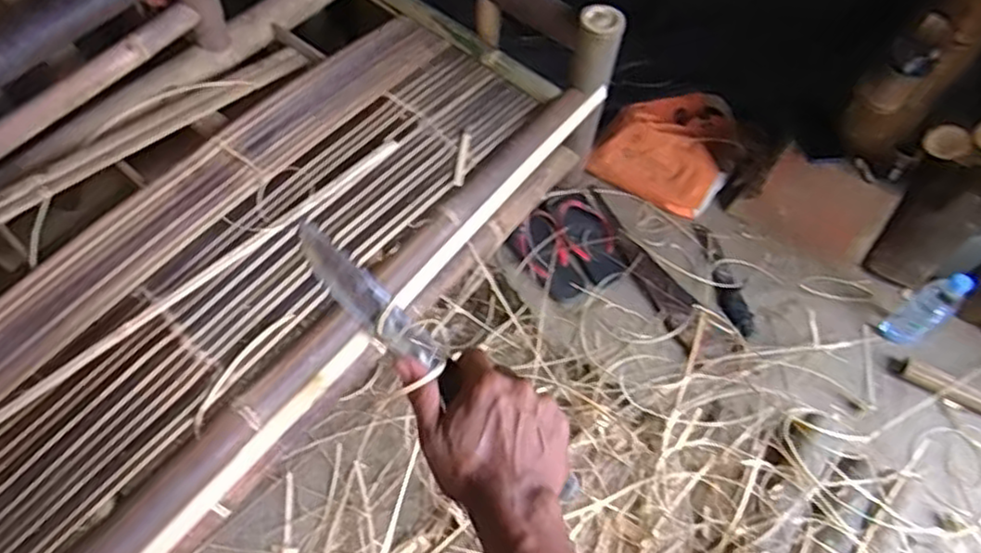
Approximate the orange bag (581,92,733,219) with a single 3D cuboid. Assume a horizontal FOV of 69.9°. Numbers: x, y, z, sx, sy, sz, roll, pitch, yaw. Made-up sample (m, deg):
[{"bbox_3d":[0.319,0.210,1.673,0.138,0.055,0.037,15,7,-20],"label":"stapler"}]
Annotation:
[{"bbox_3d":[0.406,-0.290,1.598,0.270,0.118,0.270,29,62,13],"label":"orange bag"}]

